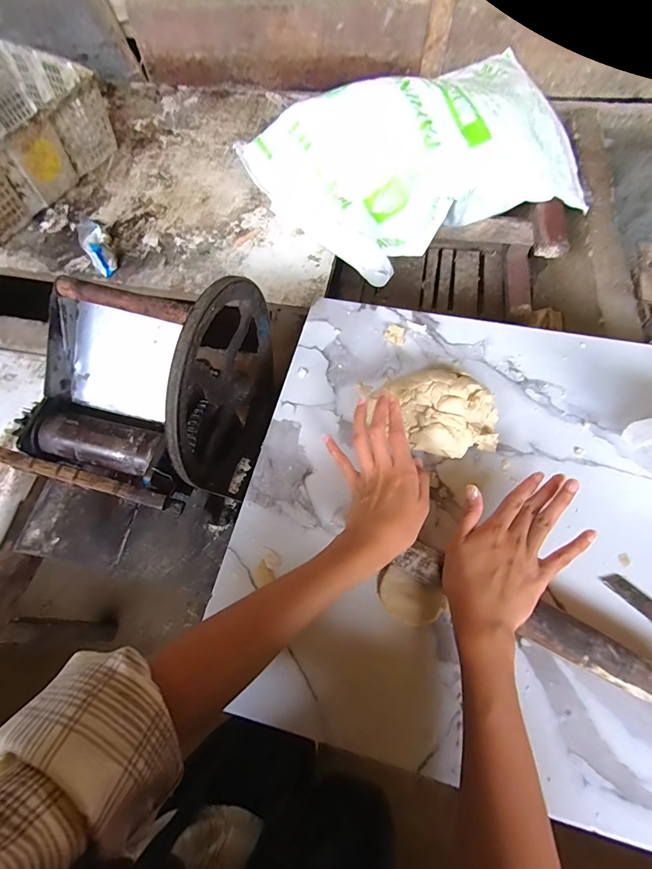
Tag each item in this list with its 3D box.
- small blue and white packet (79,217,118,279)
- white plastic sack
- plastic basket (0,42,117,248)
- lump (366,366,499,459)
[{"bbox_3d":[-0.505,-0.416,0.887,0.059,0.060,0.134,-33,69,-13],"label":"small blue and white packet"},{"bbox_3d":[0.198,-0.580,0.855,0.655,0.198,0.399,-23,67,-9],"label":"white plastic sack"},{"bbox_3d":[-0.798,-0.706,0.970,0.347,0.174,0.473,27,69,13],"label":"plastic basket"},{"bbox_3d":[0.125,-0.022,0.445,0.134,0.057,0.105,34,70,17],"label":"lump"}]

